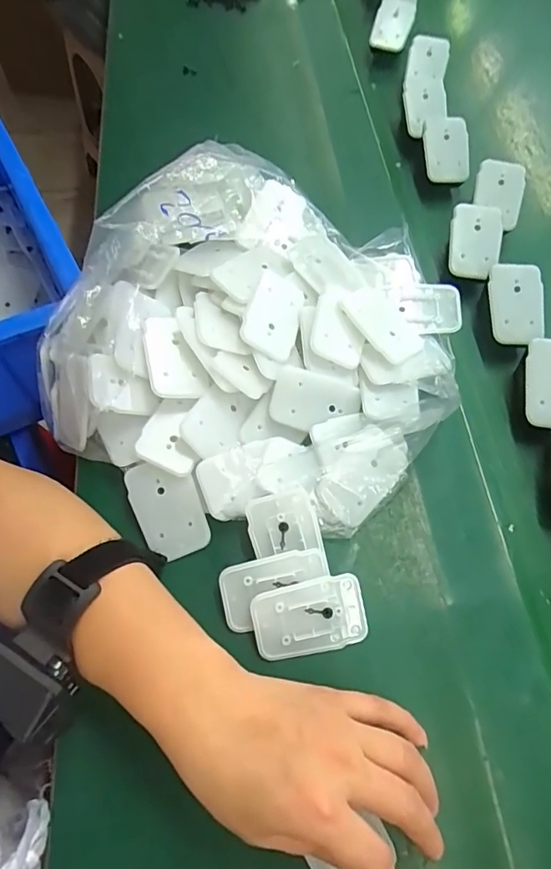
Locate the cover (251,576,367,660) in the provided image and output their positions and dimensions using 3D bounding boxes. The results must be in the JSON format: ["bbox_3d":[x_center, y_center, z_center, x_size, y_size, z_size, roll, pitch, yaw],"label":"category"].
[{"bbox_3d":[0.021,0.115,0.313,0.069,0.004,0.044,-12,89,-3],"label":"cover"}]

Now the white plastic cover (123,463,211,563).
[{"bbox_3d":[-0.074,0.051,0.343,0.046,0.004,0.066,-20,84,2],"label":"white plastic cover"}]

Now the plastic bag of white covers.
[{"bbox_3d":[-0.017,-0.077,0.374,0.303,0.082,0.278,24,65,11],"label":"plastic bag of white covers"}]

